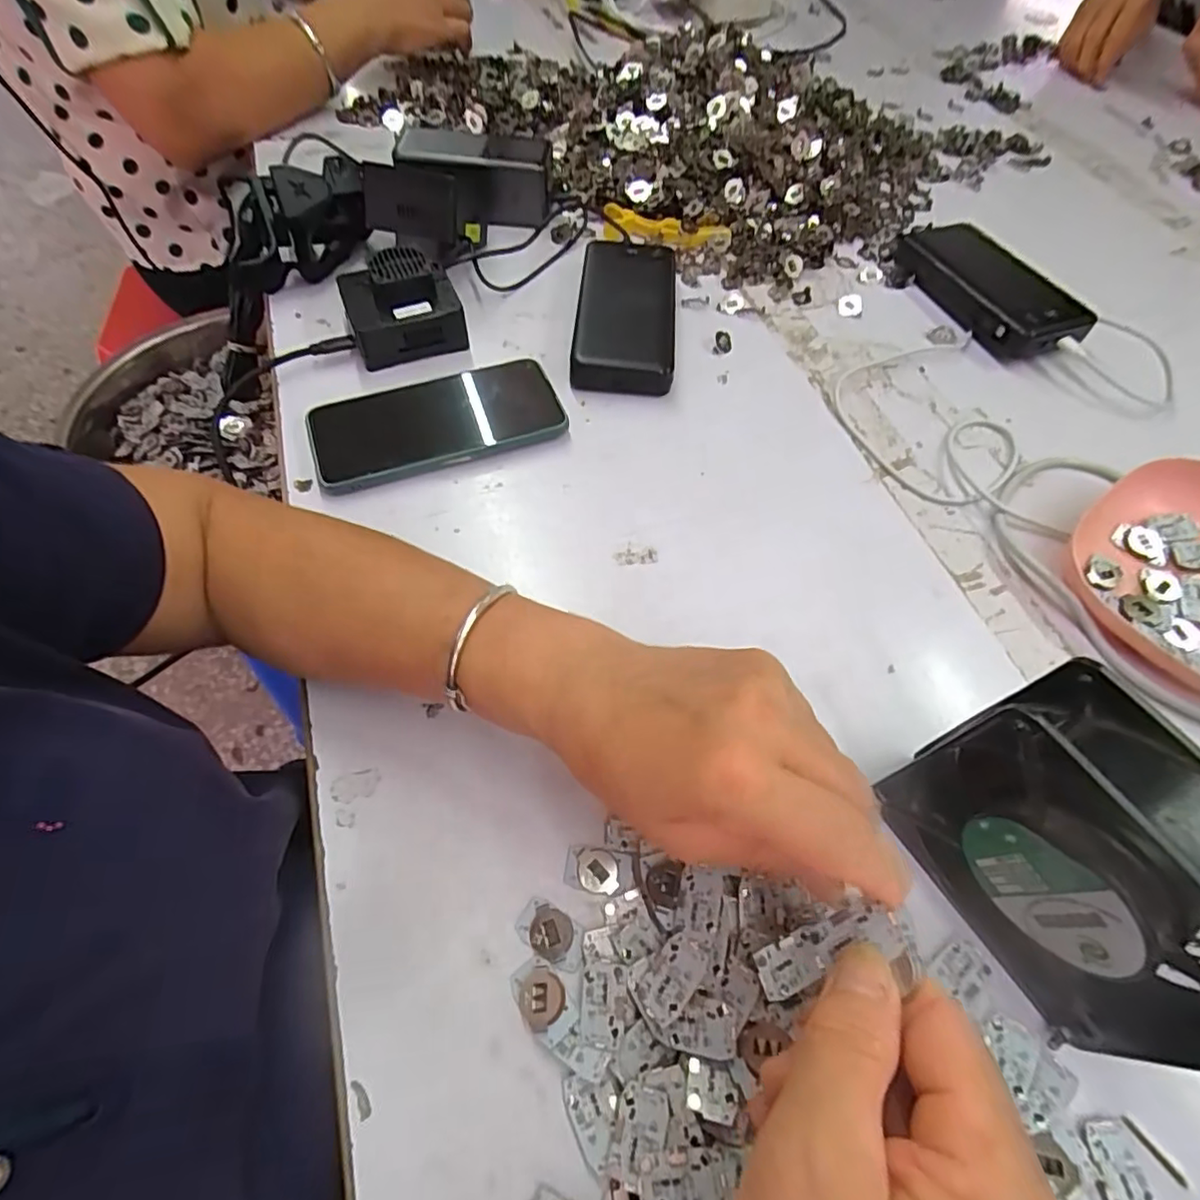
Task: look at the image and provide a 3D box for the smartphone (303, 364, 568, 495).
[{"bbox_3d":[-0.108,-0.120,0.406,0.161,0.014,0.080,-18,61,-13],"label":"smartphone"}]

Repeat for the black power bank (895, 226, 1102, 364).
[{"bbox_3d":[0.313,-0.262,0.497,0.074,0.036,0.169,-22,62,-15],"label":"black power bank"}]

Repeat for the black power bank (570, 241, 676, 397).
[{"bbox_3d":[0.020,-0.221,0.465,0.071,0.027,0.163,4,59,0],"label":"black power bank"}]

